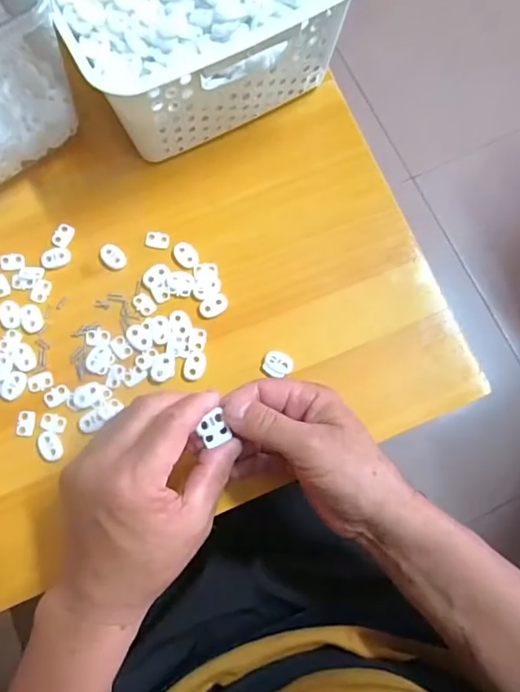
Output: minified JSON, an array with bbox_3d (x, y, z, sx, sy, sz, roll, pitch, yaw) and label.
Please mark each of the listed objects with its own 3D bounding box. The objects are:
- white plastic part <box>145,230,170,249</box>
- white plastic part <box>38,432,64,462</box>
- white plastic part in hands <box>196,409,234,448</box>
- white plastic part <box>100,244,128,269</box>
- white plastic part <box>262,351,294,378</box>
[{"bbox_3d":[-0.084,-0.087,0.414,0.019,0.004,0.014,8,78,0],"label":"white plastic part"},{"bbox_3d":[-0.157,0.075,0.380,0.016,0.004,0.023,-26,80,-7],"label":"white plastic part"},{"bbox_3d":[-0.029,0.054,0.322,0.018,0.007,0.019,-29,81,-7],"label":"white plastic part in hands"},{"bbox_3d":[-0.118,-0.072,0.409,0.016,0.004,0.024,-40,82,-9],"label":"white plastic part"},{"bbox_3d":[0.014,0.014,0.394,0.022,0.004,0.020,22,79,3],"label":"white plastic part"}]

